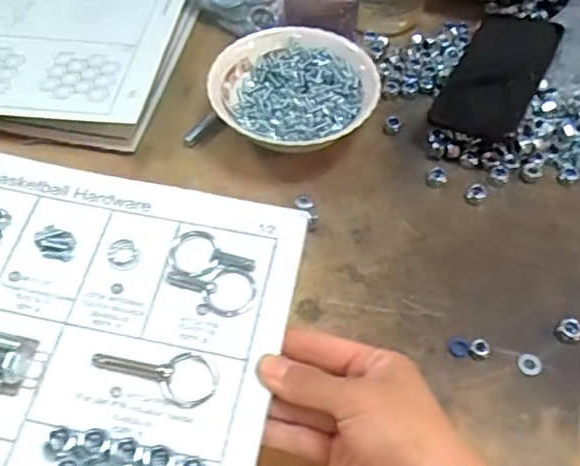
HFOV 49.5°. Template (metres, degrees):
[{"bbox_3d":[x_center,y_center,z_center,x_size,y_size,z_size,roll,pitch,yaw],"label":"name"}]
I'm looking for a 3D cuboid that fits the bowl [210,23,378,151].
[{"bbox_3d":[0.005,-0.124,0.565,0.137,0.060,0.137,1,56,-1],"label":"bowl"}]

